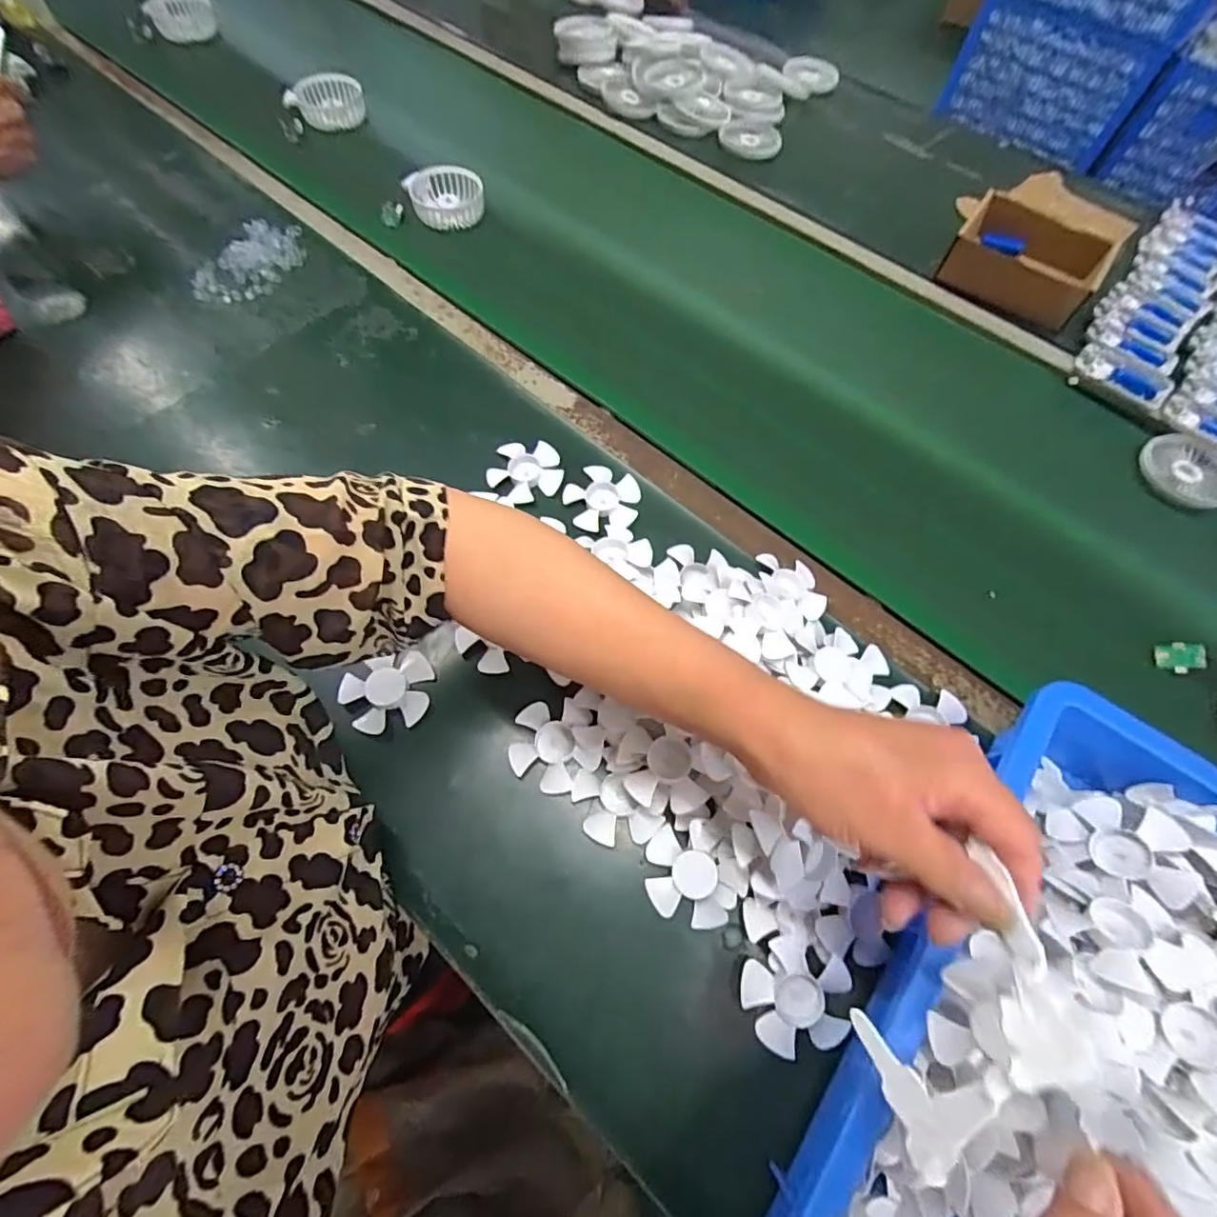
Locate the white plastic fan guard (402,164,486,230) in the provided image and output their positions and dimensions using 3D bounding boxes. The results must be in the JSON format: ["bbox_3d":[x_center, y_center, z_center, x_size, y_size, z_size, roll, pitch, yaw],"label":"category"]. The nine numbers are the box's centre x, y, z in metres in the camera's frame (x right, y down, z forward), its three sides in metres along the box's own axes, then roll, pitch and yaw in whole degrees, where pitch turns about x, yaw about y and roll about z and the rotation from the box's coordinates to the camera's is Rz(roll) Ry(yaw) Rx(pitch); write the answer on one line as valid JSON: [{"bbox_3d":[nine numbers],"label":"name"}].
[{"bbox_3d":[-0.209,-0.525,0.718,0.096,0.034,0.085,-19,67,-11],"label":"white plastic fan guard"}]

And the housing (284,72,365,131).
[{"bbox_3d":[-0.397,-0.708,0.791,0.104,0.043,0.073,-18,67,-11],"label":"housing"}]

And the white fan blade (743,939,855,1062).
[{"bbox_3d":[0.124,0.262,0.377,0.069,0.017,0.065,21,65,8],"label":"white fan blade"}]

